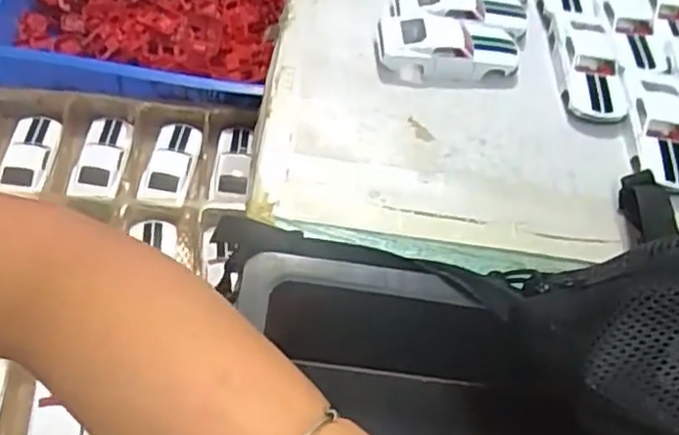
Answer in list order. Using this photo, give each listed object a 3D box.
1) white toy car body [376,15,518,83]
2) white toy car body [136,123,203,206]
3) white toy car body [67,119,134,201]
[{"bbox_3d":[0.098,-0.151,0.601,0.126,0.028,0.058,1,56,-8],"label":"white toy car body"},{"bbox_3d":[-0.200,-0.065,0.795,0.055,0.019,0.119,9,55,-2],"label":"white toy car body"},{"bbox_3d":[-0.280,-0.073,0.796,0.054,0.023,0.108,6,55,-5],"label":"white toy car body"}]

